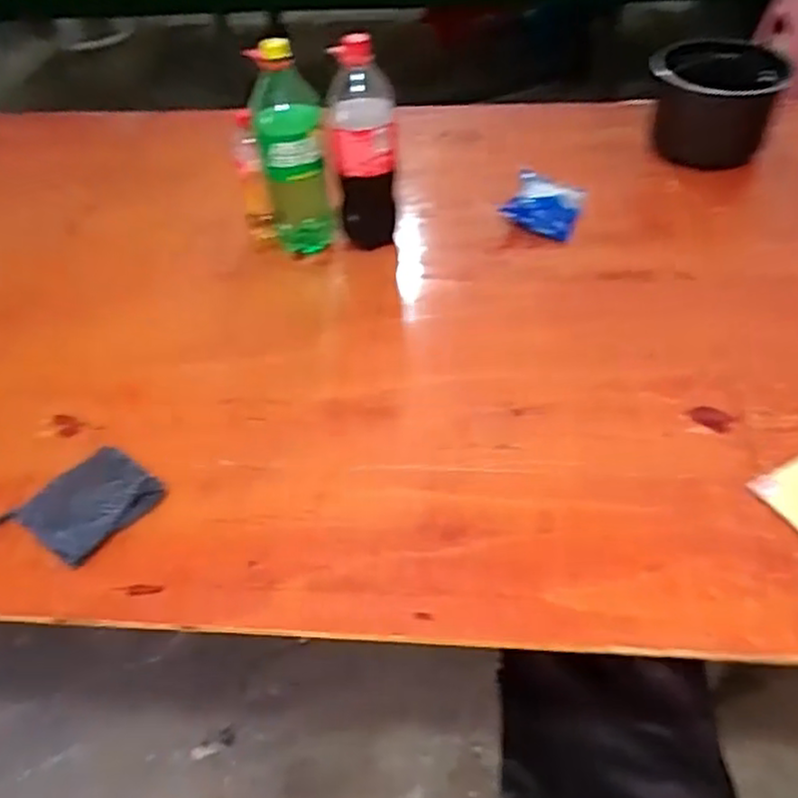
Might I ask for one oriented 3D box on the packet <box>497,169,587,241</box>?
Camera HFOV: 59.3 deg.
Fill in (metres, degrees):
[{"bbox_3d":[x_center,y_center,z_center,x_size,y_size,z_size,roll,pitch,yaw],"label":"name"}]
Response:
[{"bbox_3d":[0.252,-0.334,1.205,0.146,0.058,0.116,12,49,16],"label":"packet"}]

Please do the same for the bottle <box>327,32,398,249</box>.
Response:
[{"bbox_3d":[-0.051,-0.375,1.079,0.093,0.315,0.083,-6,46,-1],"label":"bottle"}]

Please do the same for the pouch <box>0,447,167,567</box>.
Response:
[{"bbox_3d":[-0.390,0.130,0.857,0.139,0.024,0.162,27,54,27],"label":"pouch"}]

